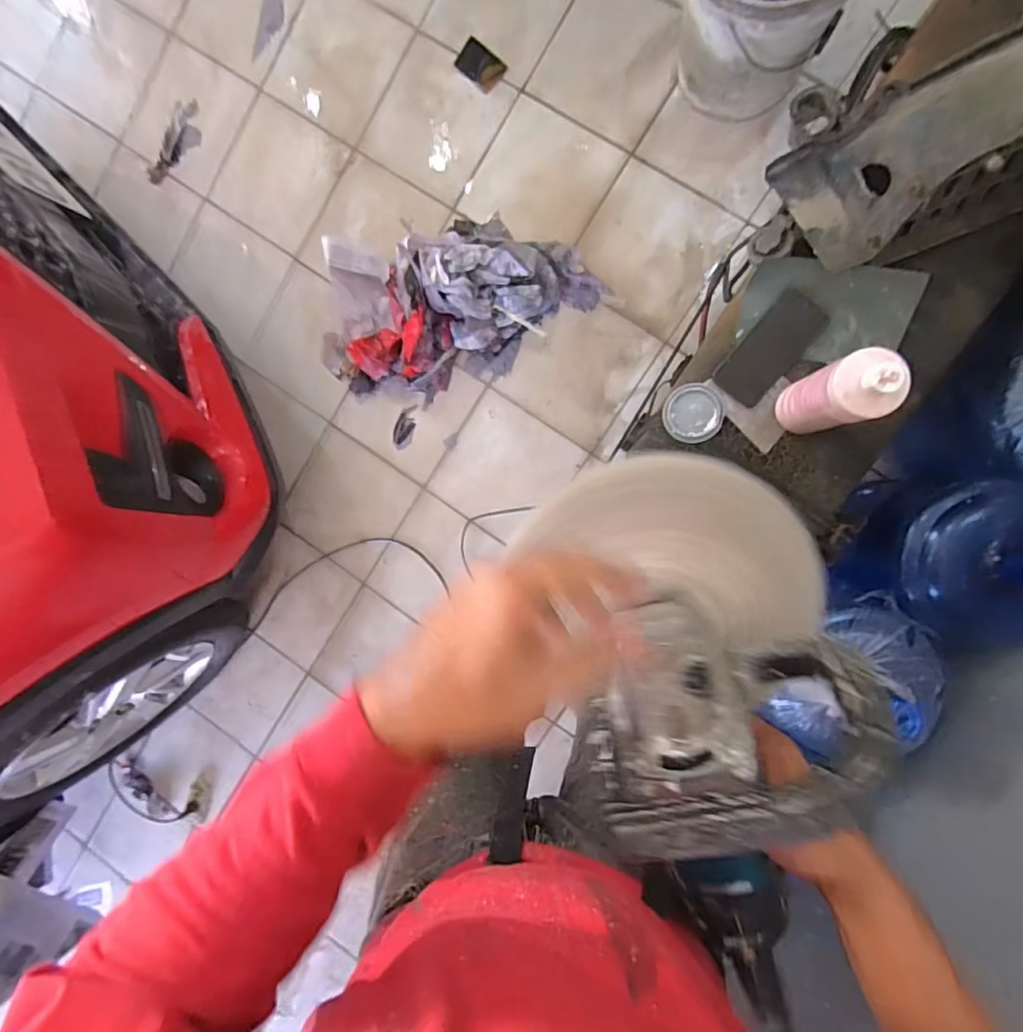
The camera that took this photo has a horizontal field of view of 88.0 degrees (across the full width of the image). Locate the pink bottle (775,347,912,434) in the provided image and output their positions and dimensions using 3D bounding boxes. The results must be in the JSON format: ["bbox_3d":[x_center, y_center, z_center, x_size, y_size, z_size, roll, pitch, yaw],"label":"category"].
[{"bbox_3d":[0.419,-0.155,0.693,0.068,0.257,0.078,-13,93,10],"label":"pink bottle"}]

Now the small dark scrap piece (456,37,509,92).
[{"bbox_3d":[-0.073,-1.052,1.234,0.119,0.006,0.075,42,100,3],"label":"small dark scrap piece"}]

